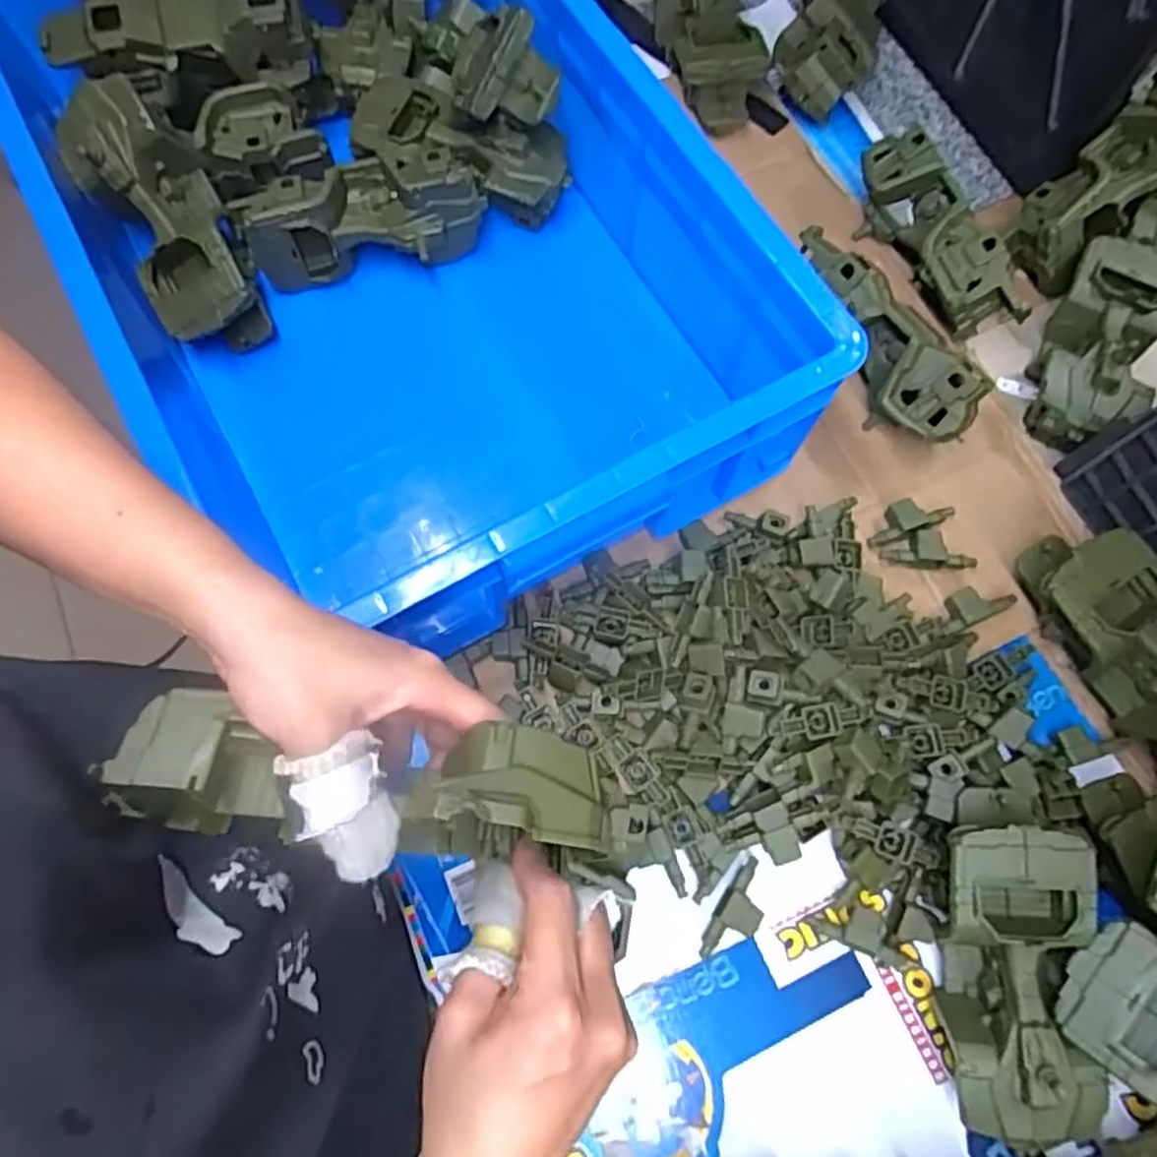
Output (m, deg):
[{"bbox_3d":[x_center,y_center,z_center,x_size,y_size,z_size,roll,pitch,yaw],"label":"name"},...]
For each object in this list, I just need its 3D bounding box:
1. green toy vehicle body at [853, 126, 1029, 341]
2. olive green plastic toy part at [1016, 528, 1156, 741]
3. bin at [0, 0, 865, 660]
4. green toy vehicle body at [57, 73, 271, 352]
[{"bbox_3d":[0.277,-0.269,0.613,0.050,0.082,0.180,-21,74,-8],"label":"green toy vehicle body"},{"bbox_3d":[0.364,0.033,0.512,0.076,0.062,0.145,-34,76,-12],"label":"olive green plastic toy part"},{"bbox_3d":[-0.165,-0.304,0.576,0.390,0.174,0.684,-29,75,-11],"label":"bin"},{"bbox_3d":[-0.300,-0.258,0.557,0.075,0.053,0.185,-30,106,-11],"label":"green toy vehicle body"}]

